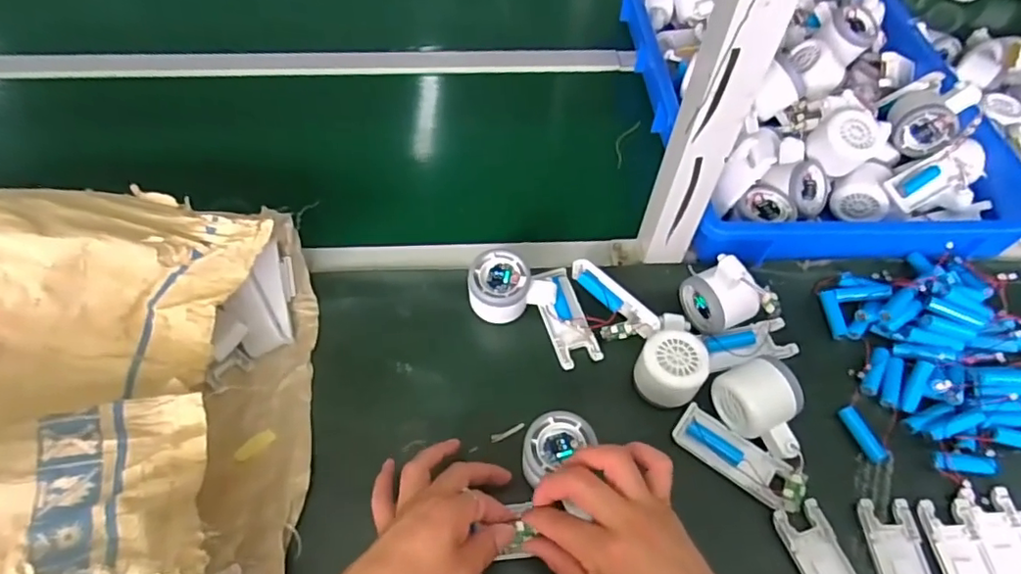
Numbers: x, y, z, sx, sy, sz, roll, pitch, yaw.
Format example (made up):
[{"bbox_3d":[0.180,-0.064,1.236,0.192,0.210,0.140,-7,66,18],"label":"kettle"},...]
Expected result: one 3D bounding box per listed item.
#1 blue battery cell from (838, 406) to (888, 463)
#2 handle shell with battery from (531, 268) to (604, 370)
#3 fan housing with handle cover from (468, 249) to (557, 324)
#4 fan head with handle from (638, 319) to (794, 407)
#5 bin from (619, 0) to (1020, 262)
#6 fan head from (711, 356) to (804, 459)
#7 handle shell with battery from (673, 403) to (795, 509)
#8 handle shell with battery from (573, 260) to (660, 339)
[{"bbox_3d":[0.308,0.130,0.509,0.014,0.016,0.050,-18,58,-13],"label":"blue battery cell"},{"bbox_3d":[0.052,0.026,0.560,0.040,0.026,0.101,-14,57,-11],"label":"handle shell with battery"},{"bbox_3d":[-0.001,-0.001,0.557,0.077,0.052,0.053,-19,58,-14],"label":"fan housing with handle cover"},{"bbox_3d":[0.187,0.058,0.539,0.164,0.050,0.072,-11,55,-23],"label":"fan head with handle"},{"bbox_3d":[0.365,-0.267,0.733,0.377,0.106,0.542,-2,55,-3],"label":"bin"},{"bbox_3d":[0.216,0.104,0.491,0.054,0.058,0.081,-17,57,-13],"label":"fan head"},{"bbox_3d":[0.188,0.141,0.490,0.097,0.014,0.038,35,62,21],"label":"handle shell with battery"},{"bbox_3d":[0.102,0.012,0.559,0.022,0.027,0.102,-36,63,-23],"label":"handle shell with battery"}]

